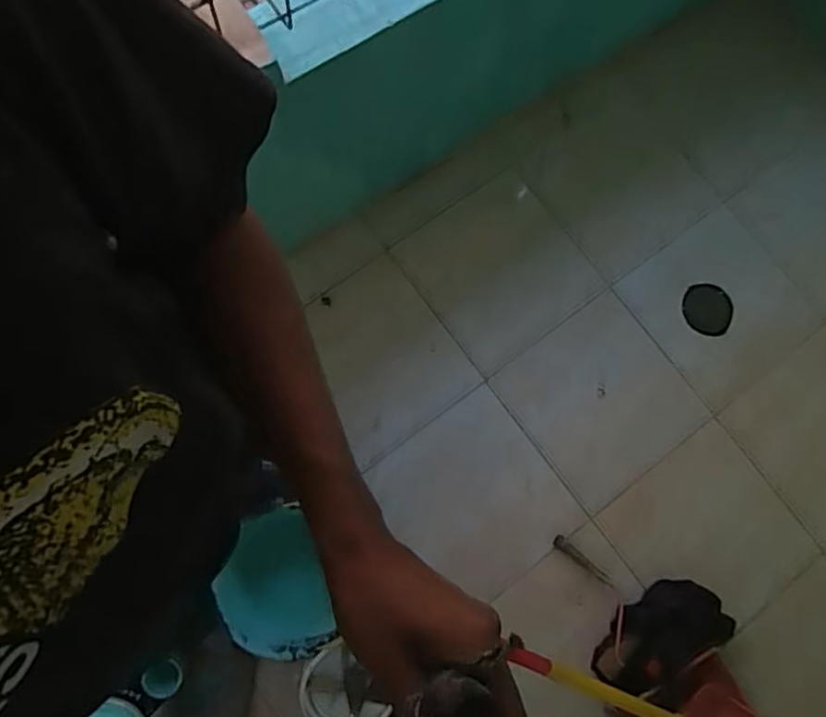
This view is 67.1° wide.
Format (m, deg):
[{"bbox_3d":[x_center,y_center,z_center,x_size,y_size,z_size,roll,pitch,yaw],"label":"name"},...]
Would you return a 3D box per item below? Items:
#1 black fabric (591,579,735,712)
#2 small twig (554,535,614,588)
[{"bbox_3d":[0.539,0.597,1.325,0.186,0.067,0.283,38,78,4],"label":"black fabric"},{"bbox_3d":[0.382,0.455,1.394,0.155,0.009,0.026,41,77,3],"label":"small twig"}]

